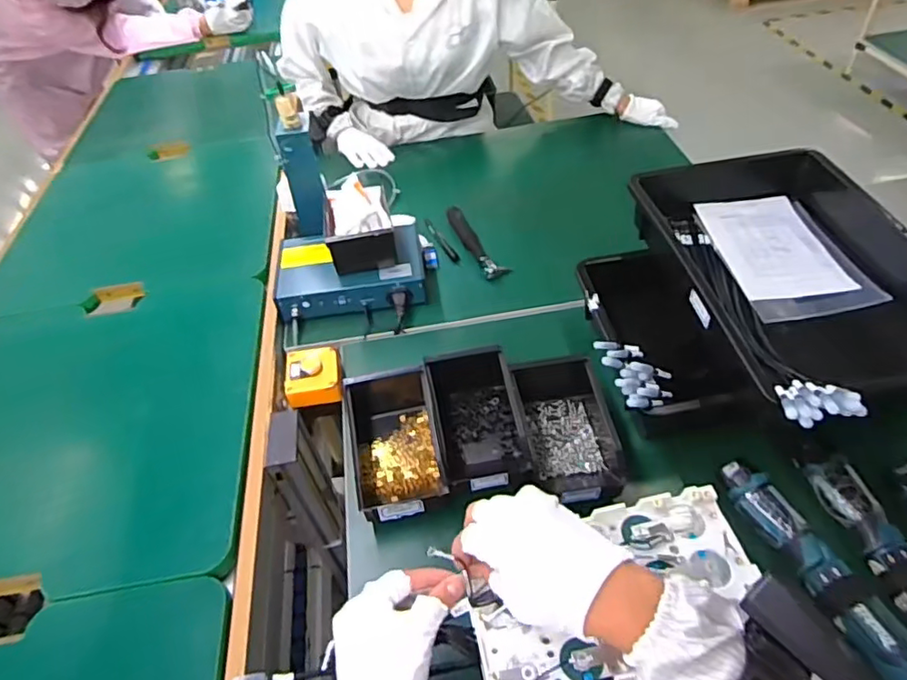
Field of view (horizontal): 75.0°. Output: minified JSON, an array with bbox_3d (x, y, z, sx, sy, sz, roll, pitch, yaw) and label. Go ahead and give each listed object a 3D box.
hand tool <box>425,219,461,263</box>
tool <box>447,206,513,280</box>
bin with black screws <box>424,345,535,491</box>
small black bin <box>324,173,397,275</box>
[{"bbox_3d":[-0.025,-0.185,1.063,0.018,0.008,0.143,-22,49,-13],"label":"hand tool"},{"bbox_3d":[0.037,-0.174,1.036,0.046,0.024,0.194,-22,49,-13],"label":"tool"},{"bbox_3d":[0.027,0.092,0.747,0.103,0.067,0.201,-11,47,-3],"label":"bin with black screws"},{"bbox_3d":[-0.150,-0.186,0.938,0.107,0.075,0.148,-11,47,-4],"label":"small black bin"}]

